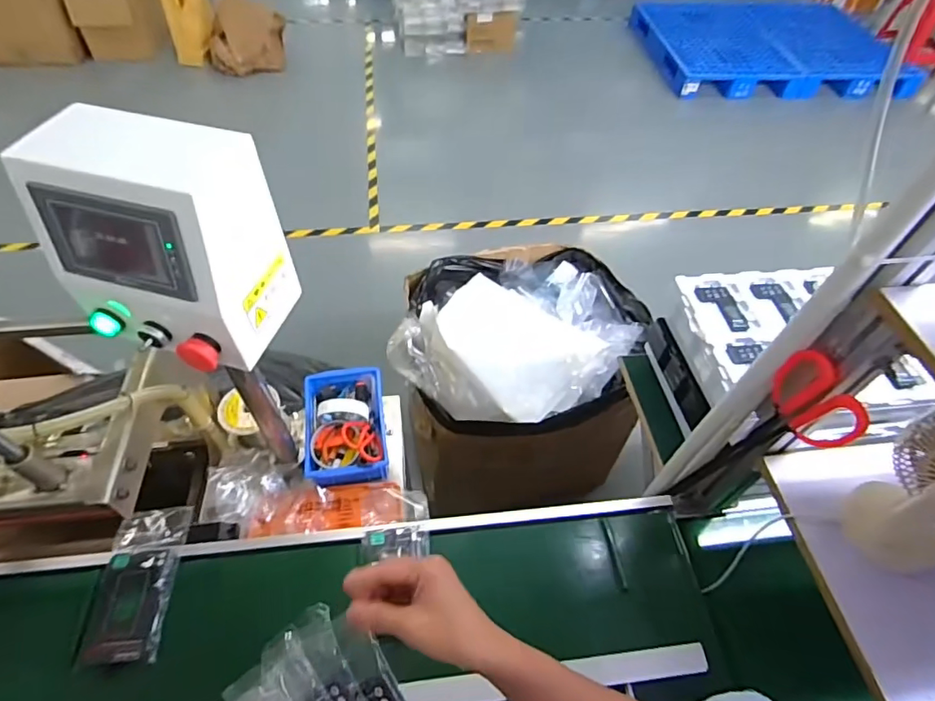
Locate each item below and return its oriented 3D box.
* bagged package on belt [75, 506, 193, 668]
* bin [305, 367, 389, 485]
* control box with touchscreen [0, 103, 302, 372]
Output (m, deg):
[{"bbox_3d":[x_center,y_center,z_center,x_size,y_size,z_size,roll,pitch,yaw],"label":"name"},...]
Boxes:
[{"bbox_3d":[-0.445,0.309,0.704,0.090,0.018,0.203,3,46,-12],"label":"bagged package on belt"},{"bbox_3d":[-0.216,0.124,0.920,0.135,0.067,0.212,-7,53,-8],"label":"bin"},{"bbox_3d":[-0.295,-0.100,0.506,0.177,0.190,0.142,14,53,8],"label":"control box with touchscreen"}]

